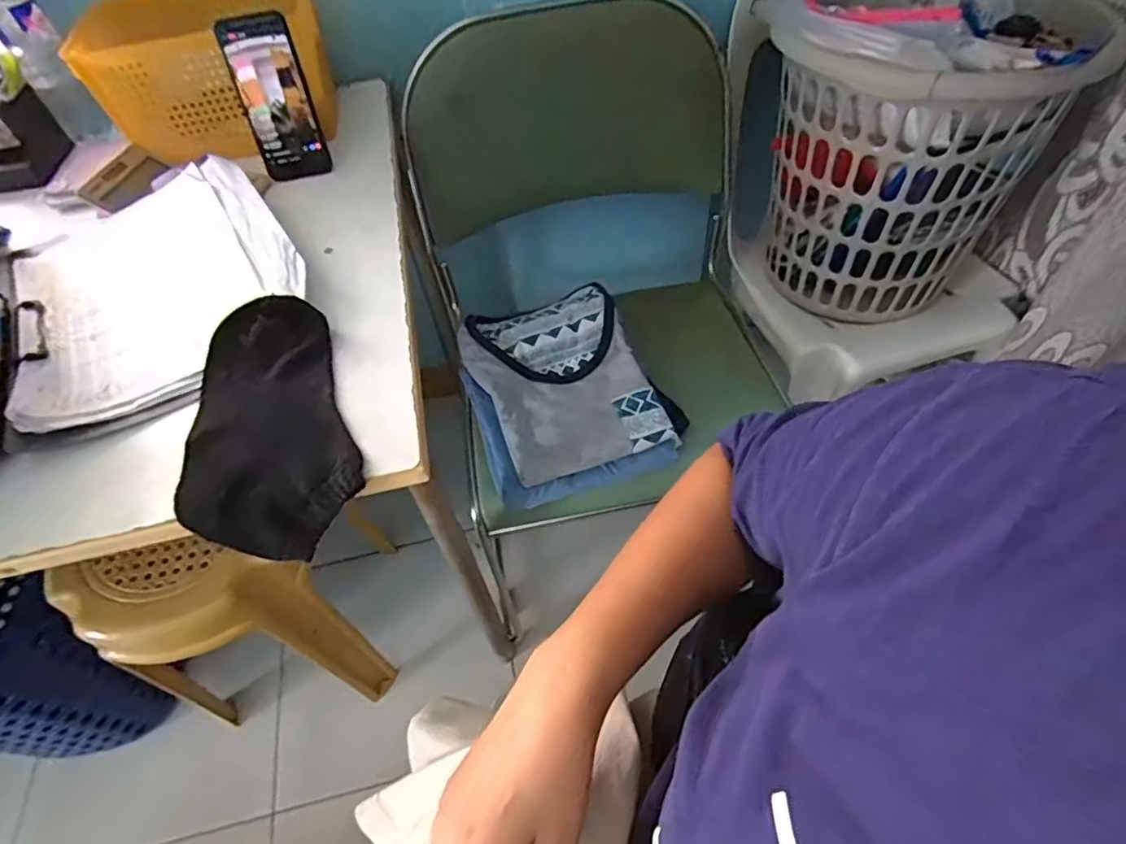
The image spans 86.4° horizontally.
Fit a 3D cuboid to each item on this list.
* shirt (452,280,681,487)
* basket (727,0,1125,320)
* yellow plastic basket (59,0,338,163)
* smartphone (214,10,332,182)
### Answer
[{"bbox_3d":[-0.006,-0.070,0.755,0.197,0.063,0.277,-23,54,-12],"label":"shirt"},{"bbox_3d":[0.437,-0.398,0.838,0.387,0.404,0.367,36,63,27],"label":"basket"},{"bbox_3d":[-0.425,-0.436,0.742,0.253,0.139,0.145,-17,53,-8],"label":"yellow plastic basket"},{"bbox_3d":[-0.325,-0.363,0.678,0.075,0.163,0.015,-13,33,-5],"label":"smartphone"}]

